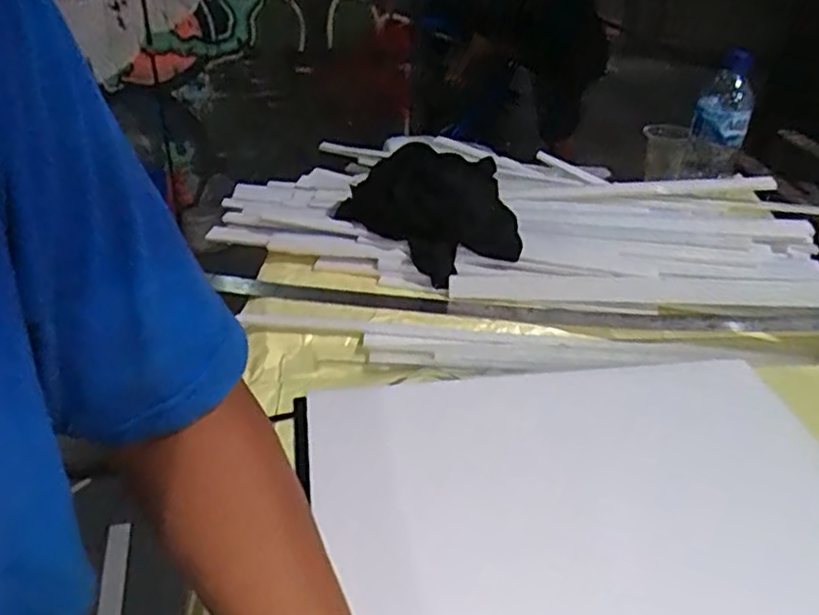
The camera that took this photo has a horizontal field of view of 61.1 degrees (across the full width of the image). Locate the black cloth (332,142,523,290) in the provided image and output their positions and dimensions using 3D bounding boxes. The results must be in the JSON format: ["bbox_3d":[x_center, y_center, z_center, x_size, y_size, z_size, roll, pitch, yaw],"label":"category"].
[{"bbox_3d":[0.021,-0.104,0.815,0.196,0.122,0.165,-5,32,-9],"label":"black cloth"}]

